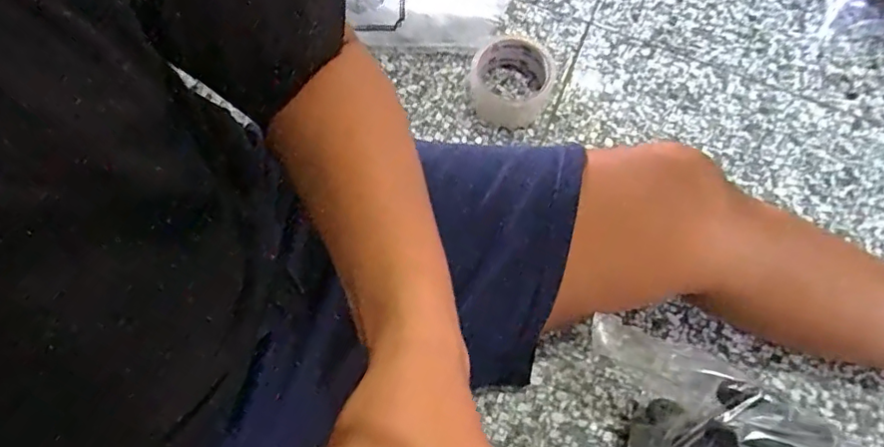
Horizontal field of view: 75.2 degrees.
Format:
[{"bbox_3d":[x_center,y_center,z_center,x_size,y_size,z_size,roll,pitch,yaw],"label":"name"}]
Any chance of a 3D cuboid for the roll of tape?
[{"bbox_3d":[0.077,-0.160,0.656,0.092,0.040,0.092,0,71,0],"label":"roll of tape"}]

